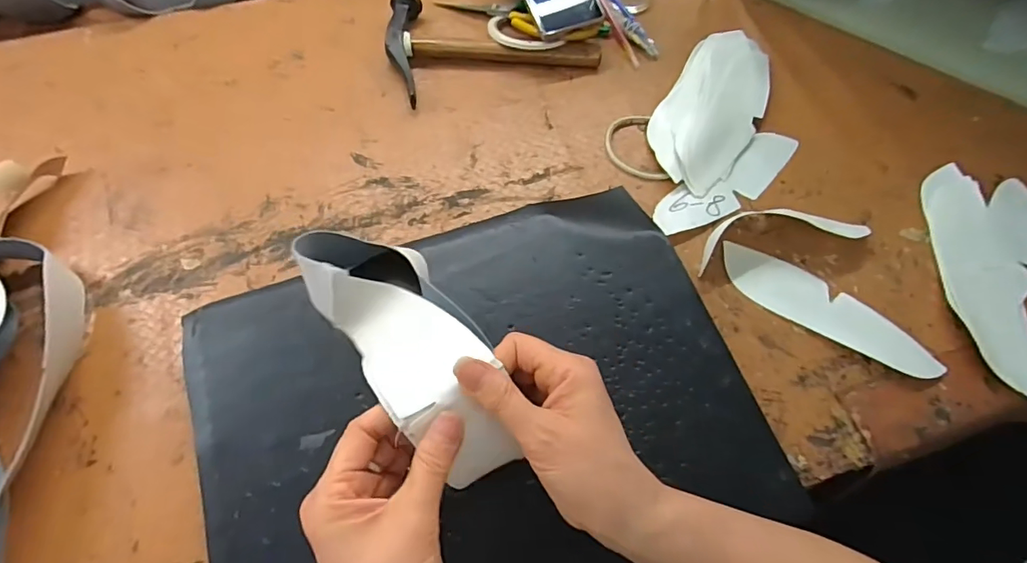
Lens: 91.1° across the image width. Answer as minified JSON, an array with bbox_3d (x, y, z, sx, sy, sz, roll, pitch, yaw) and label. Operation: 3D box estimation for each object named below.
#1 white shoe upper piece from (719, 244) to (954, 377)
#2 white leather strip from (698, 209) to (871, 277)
[{"bbox_3d":[0.285,0.022,0.458,0.194,0.016,0.051,31,67,10],"label":"white shoe upper piece"},{"bbox_3d":[0.257,-0.052,0.482,0.171,0.032,0.058,-7,66,-7],"label":"white leather strip"}]

